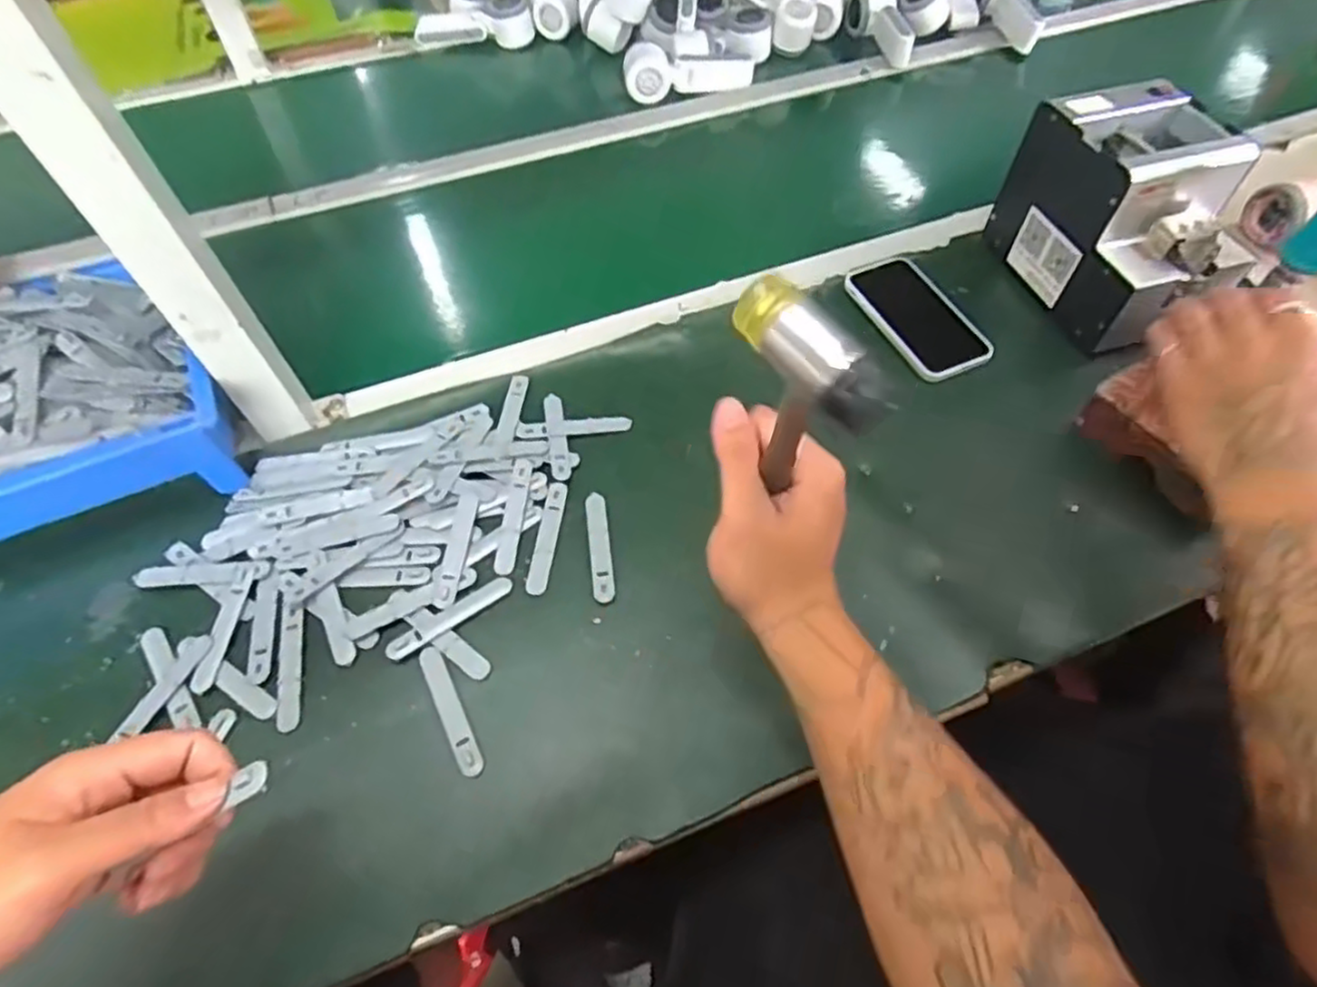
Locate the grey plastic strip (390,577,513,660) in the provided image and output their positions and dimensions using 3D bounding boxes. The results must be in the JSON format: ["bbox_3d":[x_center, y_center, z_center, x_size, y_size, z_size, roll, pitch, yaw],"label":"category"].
[{"bbox_3d":[-0.148,0.089,0.504,0.094,0.009,0.017,-32,60,-19],"label":"grey plastic strip"}]

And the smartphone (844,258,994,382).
[{"bbox_3d":[0.245,-0.169,0.663,0.084,0.015,0.150,-19,56,-11],"label":"smartphone"}]

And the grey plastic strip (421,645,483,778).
[{"bbox_3d":[-0.139,0.143,0.468,0.015,0.004,0.094,-25,58,-15],"label":"grey plastic strip"}]

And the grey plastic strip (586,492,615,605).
[{"bbox_3d":[-0.045,0.039,0.535,0.015,0.006,0.095,-7,55,-3],"label":"grey plastic strip"}]

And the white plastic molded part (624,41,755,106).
[{"bbox_3d":[0.040,-0.546,0.921,0.168,0.057,0.053,0,55,2],"label":"white plastic molded part"}]

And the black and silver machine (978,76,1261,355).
[{"bbox_3d":[0.421,-0.250,0.633,0.131,0.140,0.184,-16,56,-9],"label":"black and silver machine"}]

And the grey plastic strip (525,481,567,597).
[{"bbox_3d":[-0.085,0.033,0.542,0.015,0.004,0.095,5,55,6],"label":"grey plastic strip"}]

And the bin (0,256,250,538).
[{"bbox_3d":[-0.507,-0.056,0.551,0.307,0.098,0.223,-24,60,-15],"label":"bin"}]

